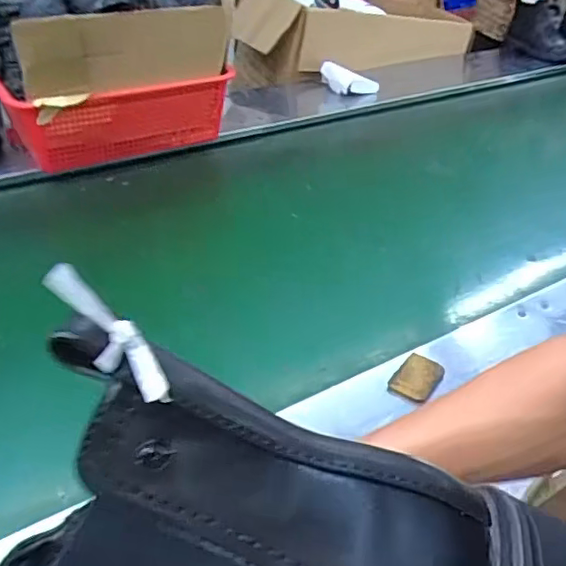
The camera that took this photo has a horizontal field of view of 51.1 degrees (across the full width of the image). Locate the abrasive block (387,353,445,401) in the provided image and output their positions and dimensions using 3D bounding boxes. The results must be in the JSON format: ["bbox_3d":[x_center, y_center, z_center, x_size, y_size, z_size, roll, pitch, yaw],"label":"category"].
[{"bbox_3d":[0.172,0.122,0.761,0.051,0.009,0.075,25,42,26],"label":"abrasive block"}]

